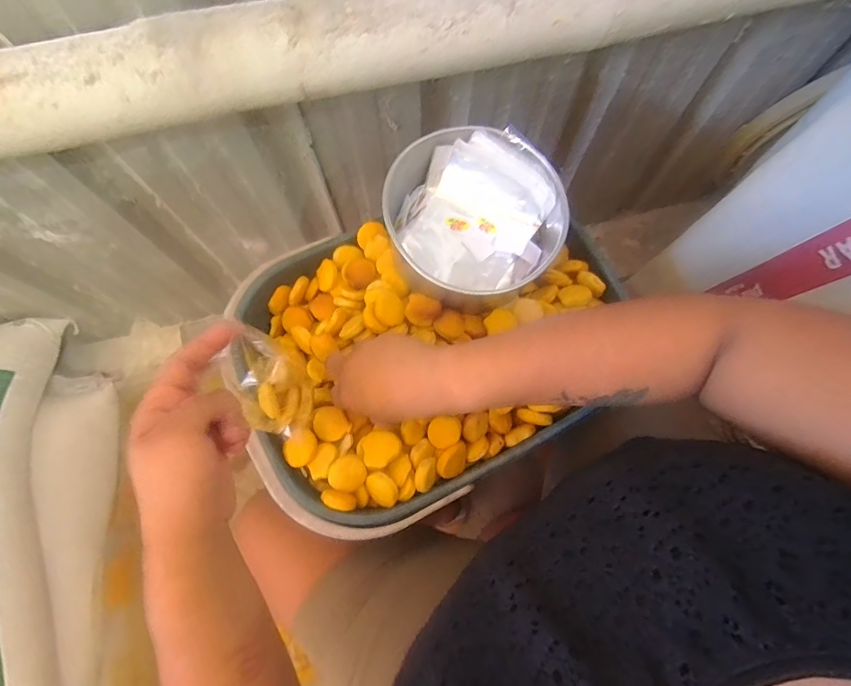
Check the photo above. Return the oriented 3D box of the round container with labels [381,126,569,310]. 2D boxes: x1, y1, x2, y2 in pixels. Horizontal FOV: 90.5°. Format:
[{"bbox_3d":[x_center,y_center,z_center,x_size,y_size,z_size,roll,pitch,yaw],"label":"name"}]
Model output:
[{"bbox_3d":[0.045,-0.116,0.407,0.157,0.077,0.145,0,72,0],"label":"round container with labels"}]

